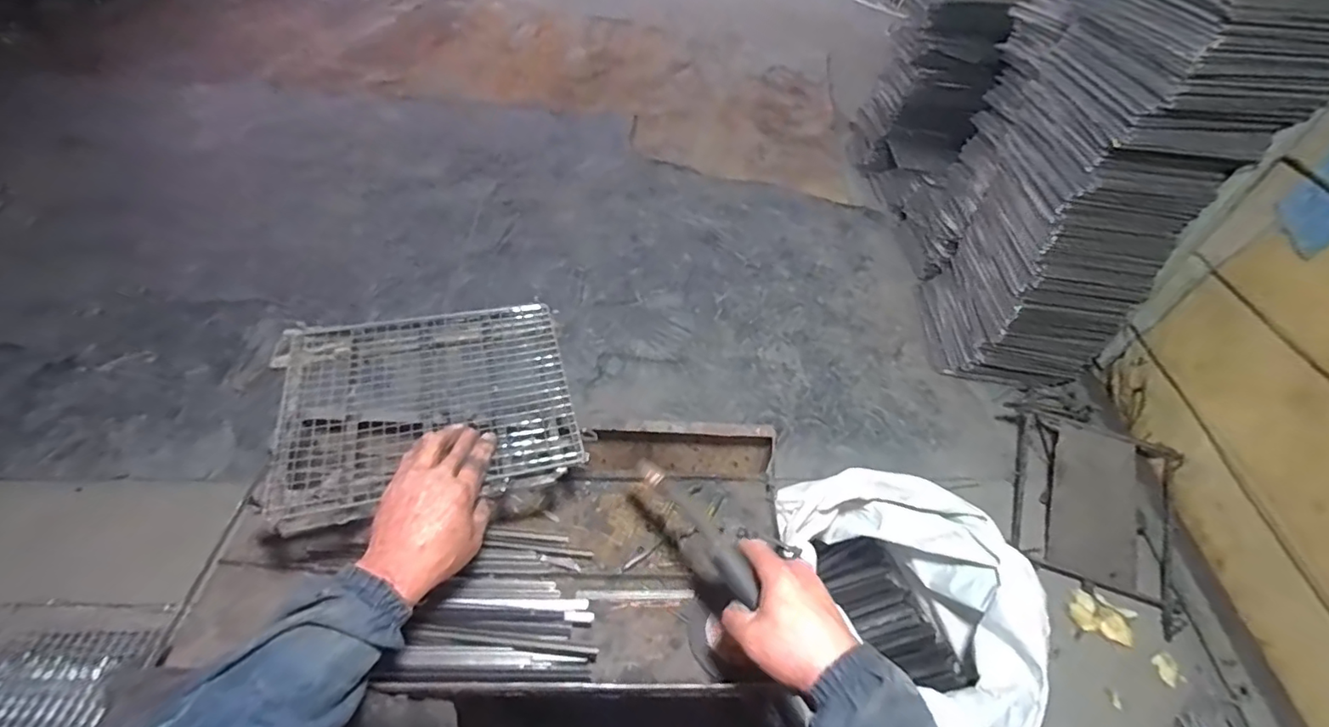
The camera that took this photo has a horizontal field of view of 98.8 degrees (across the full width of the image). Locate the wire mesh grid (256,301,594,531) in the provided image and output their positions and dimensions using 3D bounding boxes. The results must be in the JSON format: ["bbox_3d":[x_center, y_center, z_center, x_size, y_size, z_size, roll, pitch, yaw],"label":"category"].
[{"bbox_3d":[-0.254,0.034,0.620,0.294,0.015,0.250,-10,49,-16],"label":"wire mesh grid"}]

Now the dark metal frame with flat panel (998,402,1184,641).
[{"bbox_3d":[0.871,0.276,1.150,0.298,0.127,0.387,20,47,11],"label":"dark metal frame with flat panel"}]

